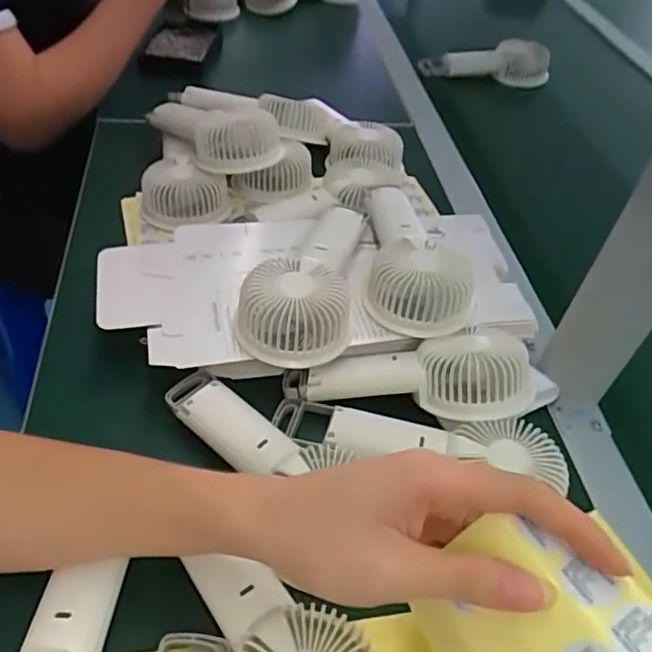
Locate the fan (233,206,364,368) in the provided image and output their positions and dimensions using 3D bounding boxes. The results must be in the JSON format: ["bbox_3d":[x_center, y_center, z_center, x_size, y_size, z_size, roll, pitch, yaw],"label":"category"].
[{"bbox_3d":[-0.017,-0.042,0.458,0.085,0.043,0.164,7,47,0],"label":"fan"}]

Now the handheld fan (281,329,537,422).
[{"bbox_3d":[0.065,0.032,0.432,0.188,0.049,0.079,5,47,-1],"label":"handheld fan"}]

